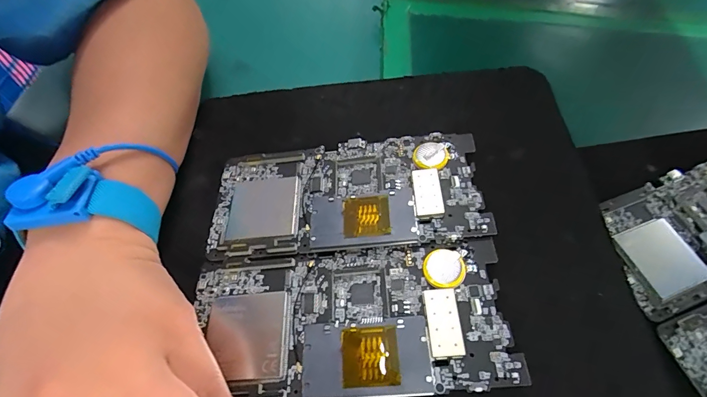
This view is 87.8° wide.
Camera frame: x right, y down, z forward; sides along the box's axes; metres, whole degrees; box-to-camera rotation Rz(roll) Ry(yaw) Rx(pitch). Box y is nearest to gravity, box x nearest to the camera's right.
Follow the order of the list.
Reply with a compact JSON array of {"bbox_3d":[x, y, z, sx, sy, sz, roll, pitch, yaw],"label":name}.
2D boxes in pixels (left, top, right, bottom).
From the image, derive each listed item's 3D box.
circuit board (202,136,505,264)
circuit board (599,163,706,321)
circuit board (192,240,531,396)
[{"bbox_3d":[-0.008,-0.004,0.212,0.152,0.009,0.070,-6,62,8],"label":"circuit board"},{"bbox_3d":[0.217,0.016,0.226,0.137,0.009,0.069,-18,62,-14],"label":"circuit board"},{"bbox_3d":[-0.006,0.058,0.177,0.149,0.009,0.068,-3,62,9],"label":"circuit board"}]

